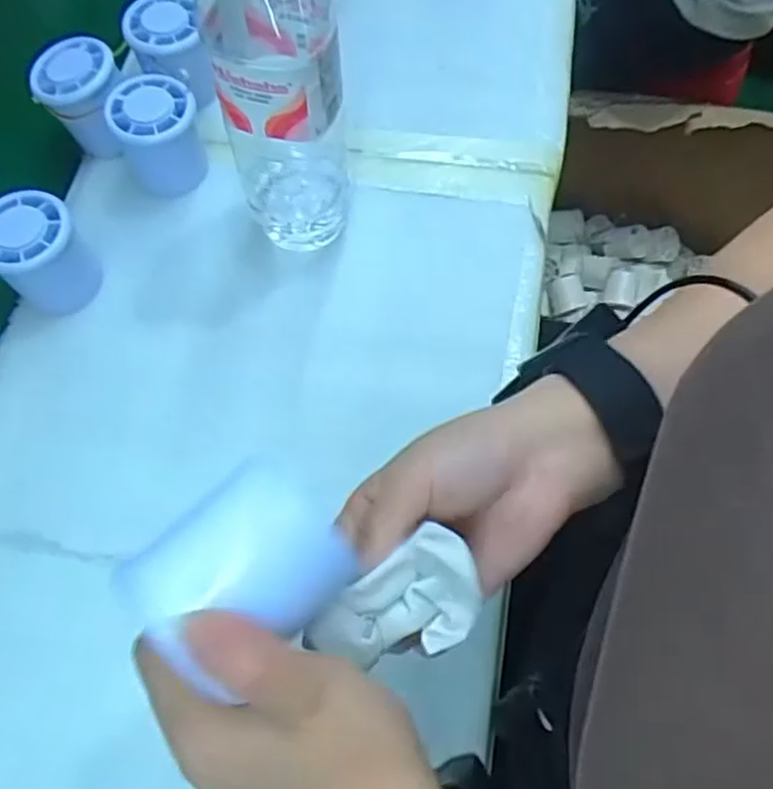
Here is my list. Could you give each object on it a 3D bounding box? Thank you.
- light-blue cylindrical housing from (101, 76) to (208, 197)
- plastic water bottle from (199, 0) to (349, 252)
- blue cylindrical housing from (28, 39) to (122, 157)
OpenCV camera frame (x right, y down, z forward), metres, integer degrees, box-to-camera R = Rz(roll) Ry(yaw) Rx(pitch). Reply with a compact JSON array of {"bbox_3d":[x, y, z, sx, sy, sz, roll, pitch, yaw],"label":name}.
[{"bbox_3d":[-0.149,-0.169,0.469,0.054,0.057,0.063,-15,68,-8],"label":"light-blue cylindrical housing"},{"bbox_3d":[-0.056,-0.165,0.378,0.065,0.228,0.072,-8,67,-5],"label":"plastic water bottle"},{"bbox_3d":[-0.204,-0.199,0.479,0.053,0.055,0.049,1,67,-1],"label":"blue cylindrical housing"}]

